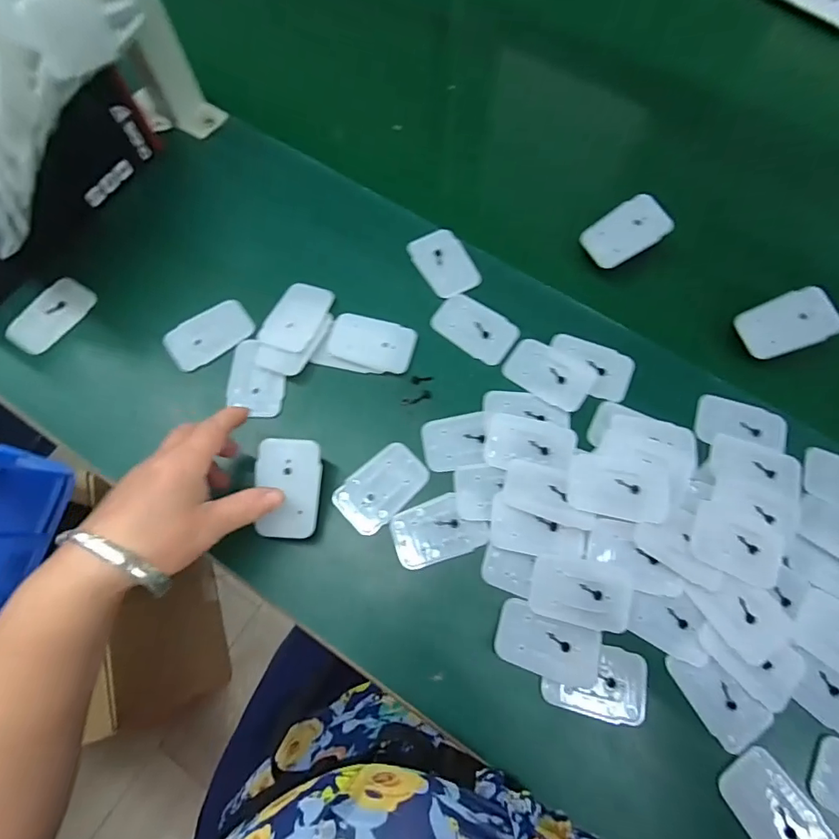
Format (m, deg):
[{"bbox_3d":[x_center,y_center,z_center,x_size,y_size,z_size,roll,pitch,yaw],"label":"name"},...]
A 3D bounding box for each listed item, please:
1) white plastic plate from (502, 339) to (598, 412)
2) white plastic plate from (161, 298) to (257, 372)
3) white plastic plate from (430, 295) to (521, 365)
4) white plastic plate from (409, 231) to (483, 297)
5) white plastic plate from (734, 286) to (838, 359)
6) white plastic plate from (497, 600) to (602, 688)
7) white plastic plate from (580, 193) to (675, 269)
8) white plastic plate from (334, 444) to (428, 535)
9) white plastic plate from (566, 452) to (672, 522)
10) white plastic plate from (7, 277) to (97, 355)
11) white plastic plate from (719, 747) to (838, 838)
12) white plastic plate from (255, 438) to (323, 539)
[{"bbox_3d":[0.109,-0.039,0.415,0.072,0.004,0.046,31,74,18],"label":"white plastic plate"},{"bbox_3d":[-0.182,-0.074,0.425,0.072,0.004,0.045,-36,75,-12],"label":"white plastic plate"},{"bbox_3d":[0.049,-0.081,0.435,0.071,0.004,0.048,35,74,11],"label":"white plastic plate"},{"bbox_3d":[0.023,-0.143,0.453,0.046,0.006,0.070,-24,73,-9],"label":"white plastic plate"},{"bbox_3d":[0.311,-0.082,0.418,0.070,0.008,0.051,-25,66,13],"label":"white plastic plate"},{"bbox_3d":[0.090,0.157,0.345,0.072,0.005,0.040,19,72,6],"label":"white plastic plate"},{"bbox_3d":[0.186,-0.170,0.444,0.070,0.006,0.050,-32,70,6],"label":"white plastic plate"},{"bbox_3d":[-0.029,0.053,0.386,0.071,0.004,0.045,-40,76,-13],"label":"white plastic plate"},{"bbox_3d":[0.148,0.049,0.367,0.068,0.006,0.047,9,65,16],"label":"white plastic plate"},{"bbox_3d":[-0.318,-0.090,0.427,0.041,0.009,0.073,30,73,9],"label":"white plastic plate"},{"bbox_3d":[0.230,0.255,0.318,0.045,0.007,0.069,-33,74,-11],"label":"white plastic plate"},{"bbox_3d":[-0.095,0.049,0.354,0.045,0.004,0.069,5,84,-7],"label":"white plastic plate"}]

